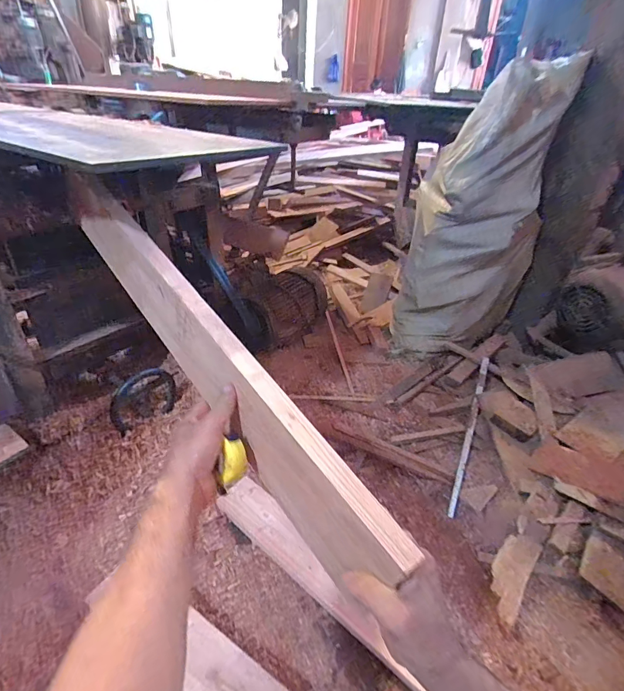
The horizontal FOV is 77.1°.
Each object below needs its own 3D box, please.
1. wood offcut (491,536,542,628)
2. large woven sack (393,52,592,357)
[{"bbox_3d":[0.425,0.490,0.833,0.073,0.018,0.180,23,57,27],"label":"wood offcut"},{"bbox_3d":[0.497,-0.354,1.195,0.372,0.773,0.239,15,35,17],"label":"large woven sack"}]

